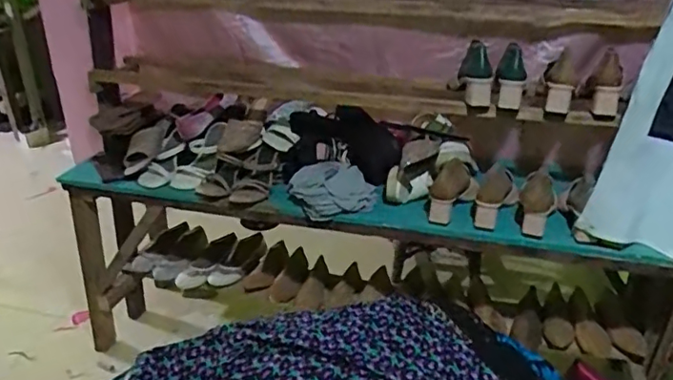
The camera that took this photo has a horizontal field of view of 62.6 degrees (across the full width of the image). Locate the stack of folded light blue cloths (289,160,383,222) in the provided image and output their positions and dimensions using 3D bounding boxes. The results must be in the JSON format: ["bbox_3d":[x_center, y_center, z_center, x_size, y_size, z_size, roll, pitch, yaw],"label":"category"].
[{"bbox_3d":[-0.011,-0.005,1.329,0.180,0.070,0.171,-12,30,-23],"label":"stack of folded light blue cloths"}]

